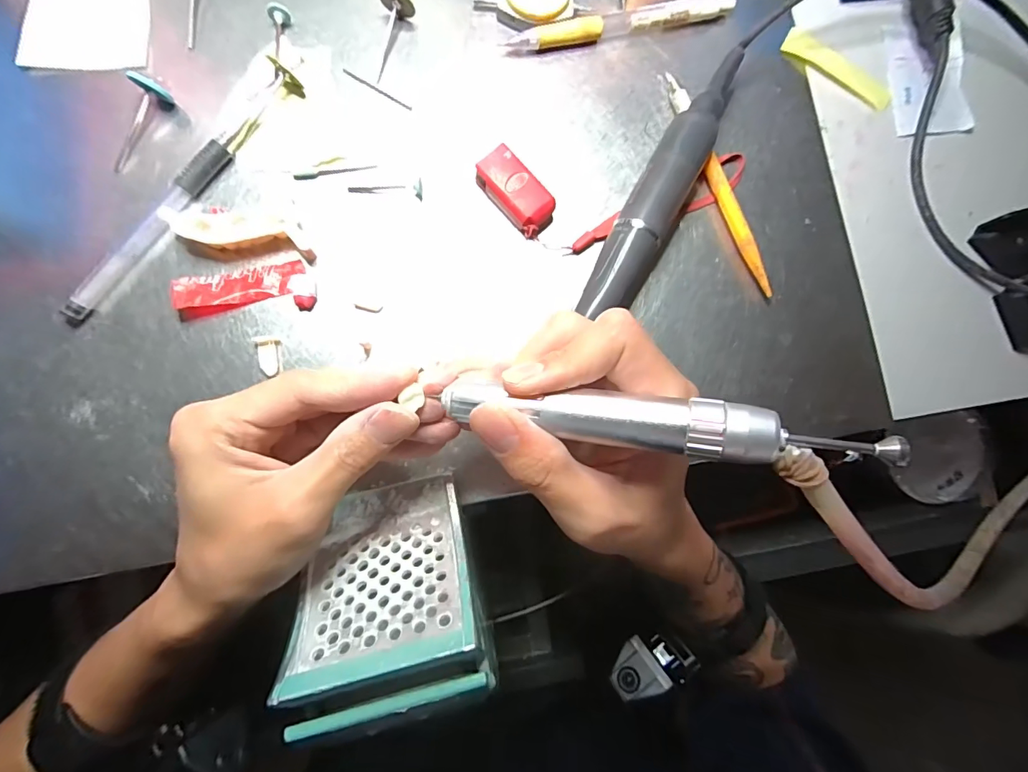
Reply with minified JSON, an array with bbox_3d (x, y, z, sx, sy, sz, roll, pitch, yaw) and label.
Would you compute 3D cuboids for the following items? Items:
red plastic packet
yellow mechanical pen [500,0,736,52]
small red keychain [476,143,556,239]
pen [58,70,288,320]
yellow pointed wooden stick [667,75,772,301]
[{"bbox_3d":[-0.136,-0.050,0.230,0.066,0.010,0.025,-5,85,-6],"label":"red plastic packet"},{"bbox_3d":[0.064,-0.211,0.266,0.138,0.013,0.012,-16,86,-6],"label":"yellow mechanical pen"},{"bbox_3d":[0.000,-0.102,0.245,0.025,0.019,0.044,-44,89,-8],"label":"small red keychain"},{"bbox_3d":[-0.171,-0.098,0.231,0.014,0.013,0.162,34,82,-1],"label":"pen"},{"bbox_3d":[0.116,-0.117,0.261,0.008,0.009,0.140,-22,86,-7],"label":"yellow pointed wooden stick"}]

